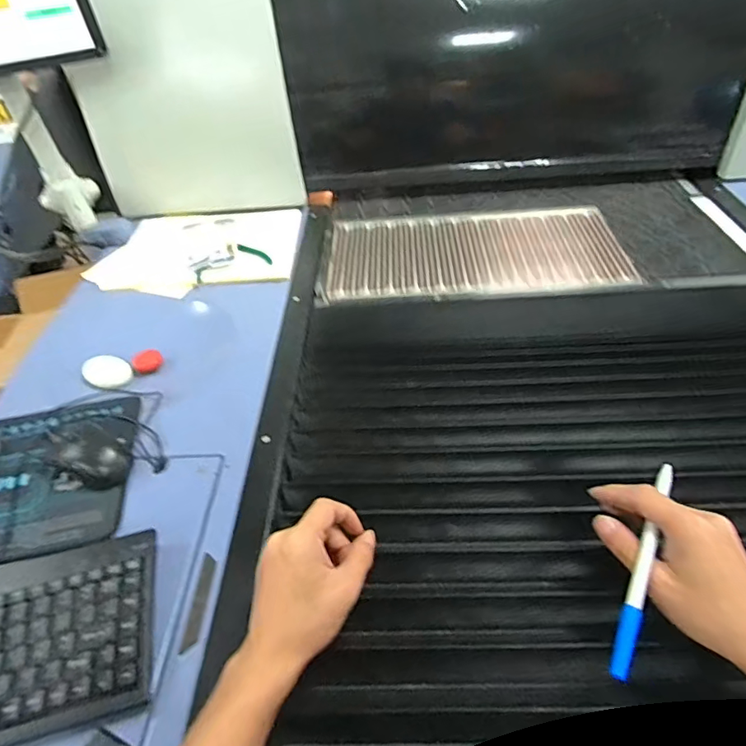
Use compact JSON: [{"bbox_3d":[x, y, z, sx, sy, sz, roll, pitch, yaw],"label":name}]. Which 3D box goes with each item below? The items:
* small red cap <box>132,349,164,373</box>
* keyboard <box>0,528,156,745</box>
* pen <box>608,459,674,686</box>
[{"bbox_3d":[-0.325,-0.018,0.726,0.039,0.014,0.035,-26,48,-20],"label":"small red cap"},{"bbox_3d":[-0.327,0.235,0.412,0.281,0.028,0.150,-14,45,-10],"label":"keyboard"},{"bbox_3d":[0.201,0.137,0.371,0.012,0.011,0.172,20,56,23],"label":"pen"}]

